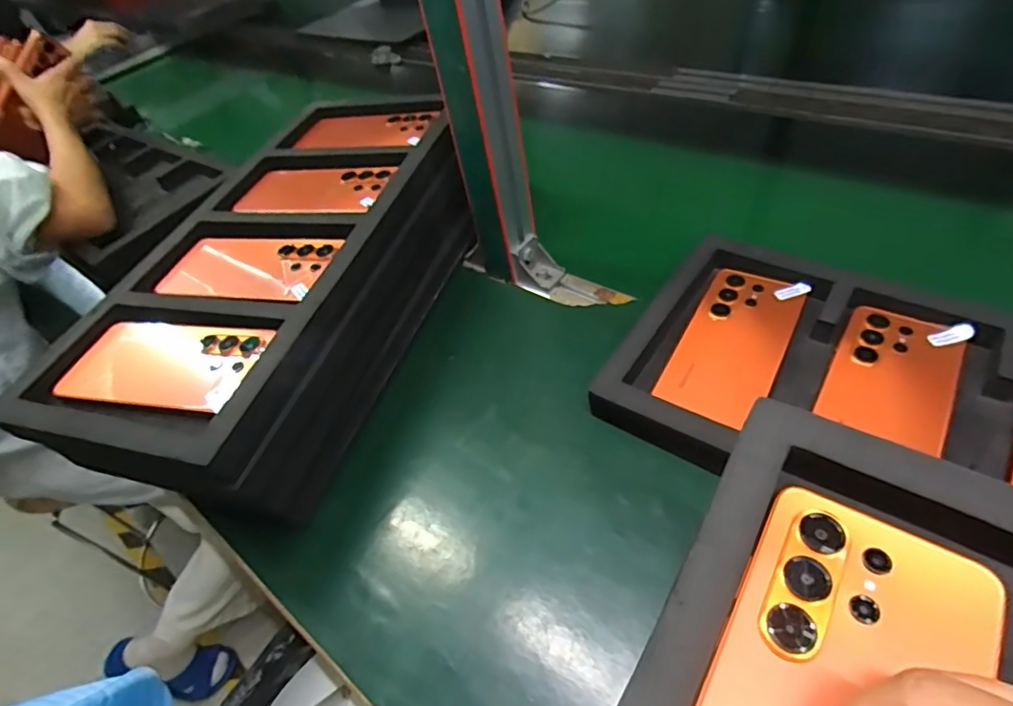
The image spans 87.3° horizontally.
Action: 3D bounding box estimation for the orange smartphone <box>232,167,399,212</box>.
[{"bbox_3d":[-0.199,-0.172,0.557,0.171,0.016,0.088,8,51,23],"label":"orange smartphone"}]

